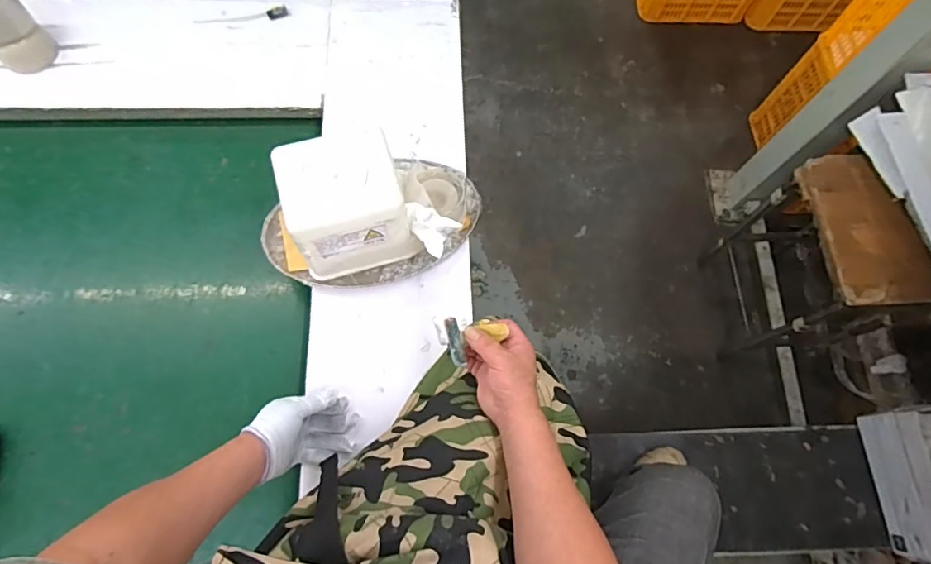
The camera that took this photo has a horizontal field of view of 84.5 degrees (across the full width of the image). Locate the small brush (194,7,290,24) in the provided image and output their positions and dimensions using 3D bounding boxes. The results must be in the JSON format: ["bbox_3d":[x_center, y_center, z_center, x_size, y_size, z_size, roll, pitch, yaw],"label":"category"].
[{"bbox_3d":[-0.410,-0.488,0.944,0.166,0.008,0.021,-13,70,-6],"label":"small brush"}]

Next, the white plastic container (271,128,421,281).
[{"bbox_3d":[-0.165,-0.101,0.730,0.153,0.169,0.138,-16,73,-8],"label":"white plastic container"}]

